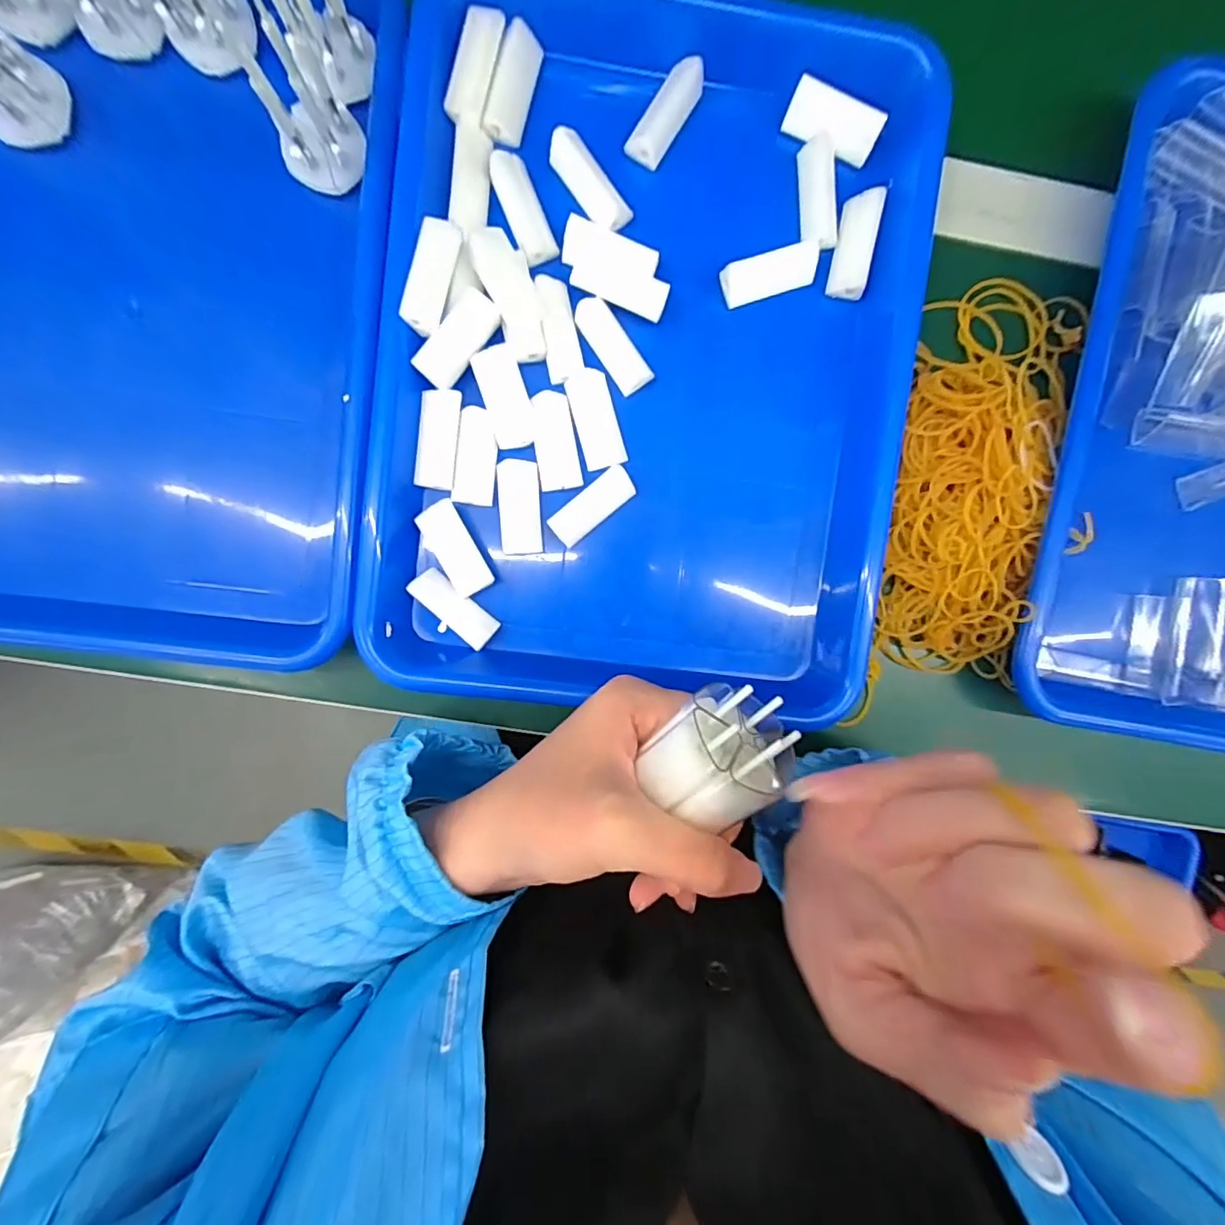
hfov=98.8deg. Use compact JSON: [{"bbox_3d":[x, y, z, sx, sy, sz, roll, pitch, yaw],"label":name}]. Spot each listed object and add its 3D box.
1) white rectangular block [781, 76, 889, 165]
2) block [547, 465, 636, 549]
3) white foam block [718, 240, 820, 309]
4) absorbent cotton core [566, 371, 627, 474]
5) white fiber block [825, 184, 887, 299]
[{"bbox_3d":[0.107,-0.237,0.255,0.045,0.014,0.019,21,92,-3],"label":"white rectangular block"},{"bbox_3d":[-0.010,-0.053,0.264,0.046,0.009,0.017,-40,94,0],"label":"block"},{"bbox_3d":[0.078,-0.167,0.261,0.047,0.015,0.017,-18,94,-1],"label":"white foam block"},{"bbox_3d":[-0.008,-0.097,0.265,0.021,0.005,0.048,-16,94,-2],"label":"absorbent cotton core"},{"bbox_3d":[0.121,-0.183,0.261,0.017,0.011,0.047,8,93,-3],"label":"white fiber block"}]

